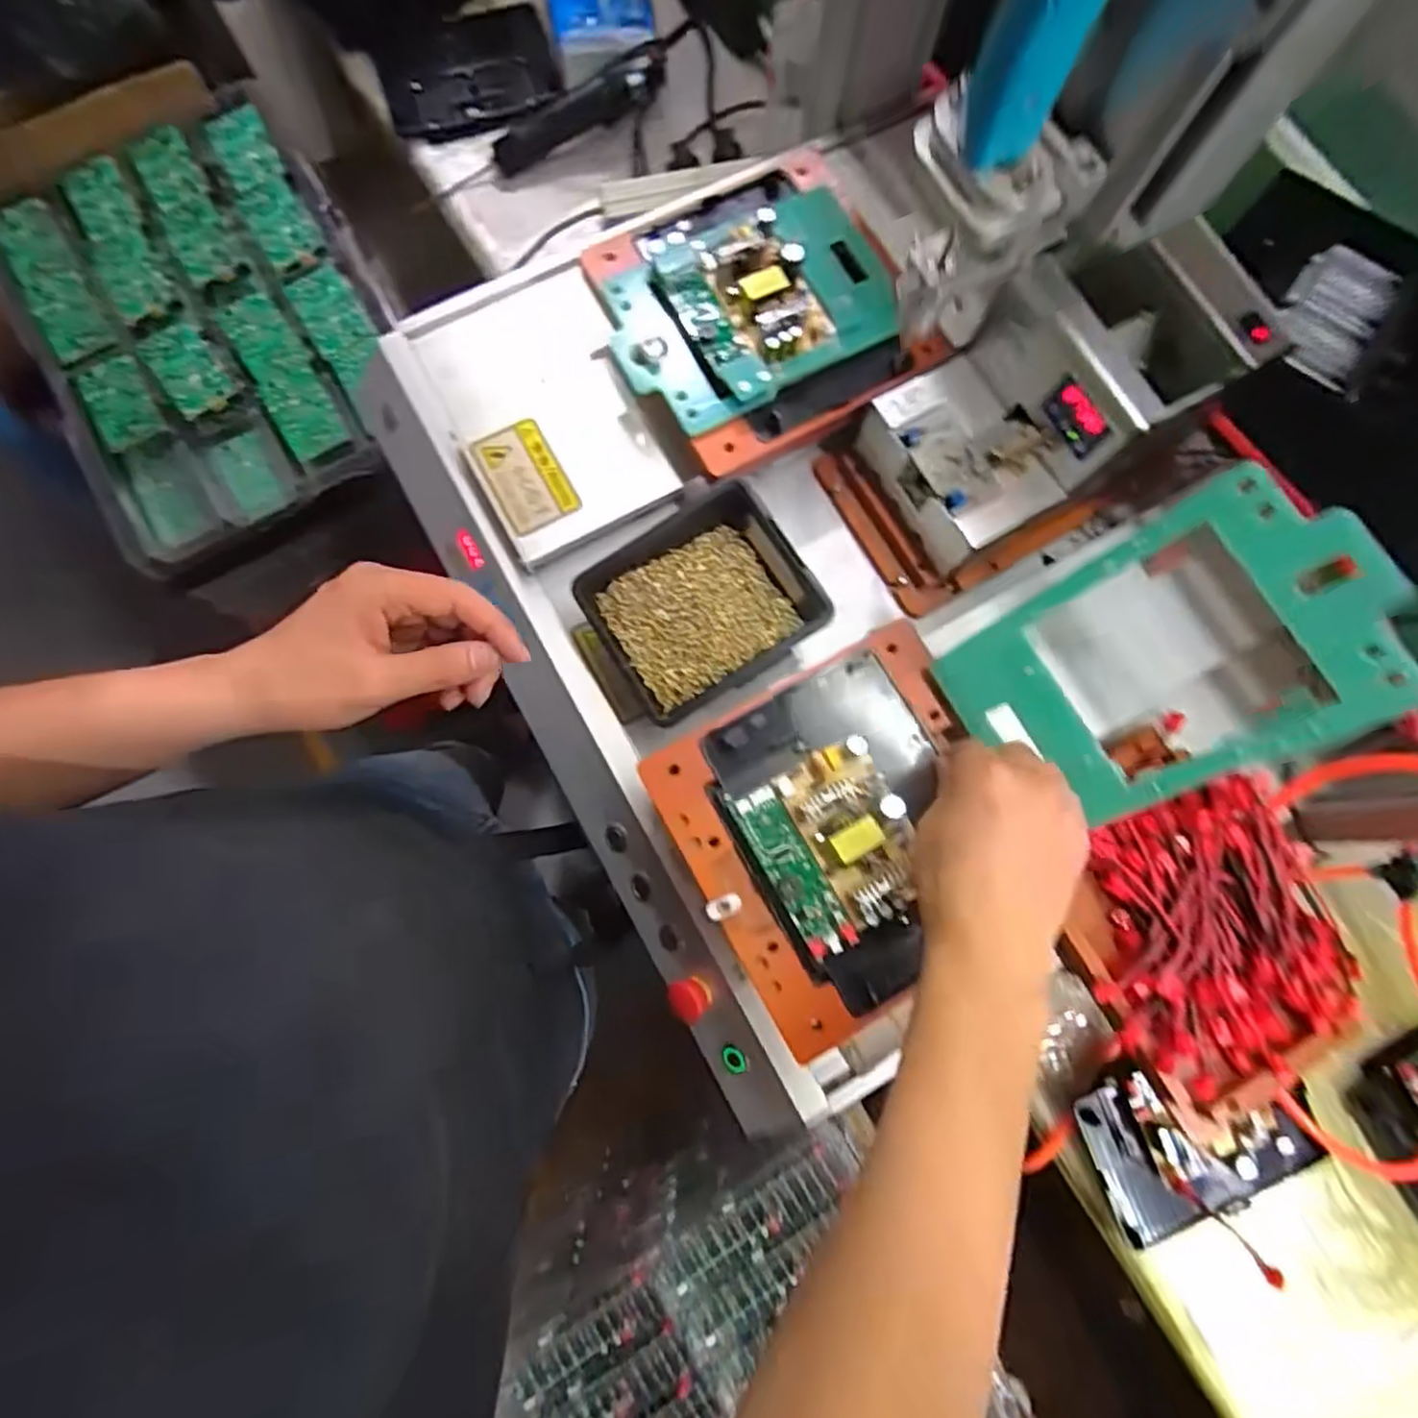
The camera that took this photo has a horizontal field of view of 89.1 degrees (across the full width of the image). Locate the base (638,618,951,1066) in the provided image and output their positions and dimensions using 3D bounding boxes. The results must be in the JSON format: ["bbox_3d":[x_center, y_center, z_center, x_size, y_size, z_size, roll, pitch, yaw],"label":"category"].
[{"bbox_3d":[0.083,0.071,0.425,0.187,0.038,0.191,-28,81,-6],"label":"base"}]

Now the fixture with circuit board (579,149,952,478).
[{"bbox_3d":[0.033,-0.283,0.500,0.195,0.040,0.201,-25,80,-5],"label":"fixture with circuit board"}]

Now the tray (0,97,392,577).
[{"bbox_3d":[-0.561,-0.427,0.805,0.365,0.056,0.483,-27,87,-3],"label":"tray"}]

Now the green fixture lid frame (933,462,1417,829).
[{"bbox_3d":[0.236,-0.018,0.378,0.197,0.007,0.133,-38,79,34],"label":"green fixture lid frame"}]

